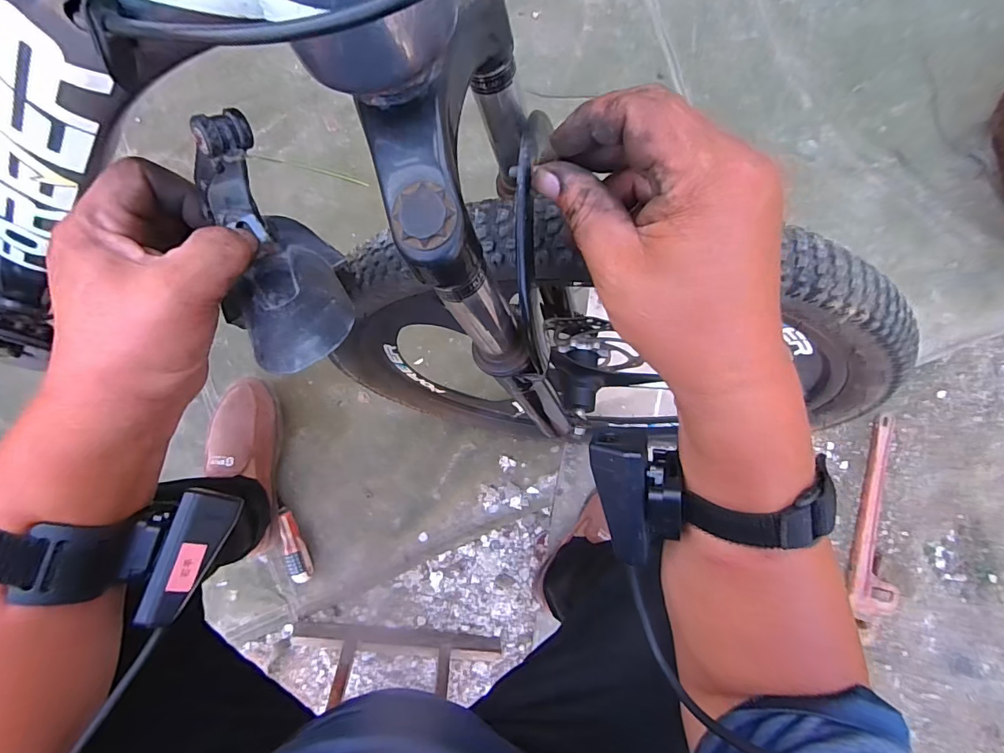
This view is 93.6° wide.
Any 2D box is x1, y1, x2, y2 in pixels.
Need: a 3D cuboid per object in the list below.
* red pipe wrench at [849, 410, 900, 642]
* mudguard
[{"bbox_3d":[0.656,0.248,0.821,0.072,0.034,0.364,3,89,-6],"label":"red pipe wrench"},{"bbox_3d":[-0.114,-0.056,0.241,0.052,0.091,0.107,-22,92,-5],"label":"mudguard"}]

